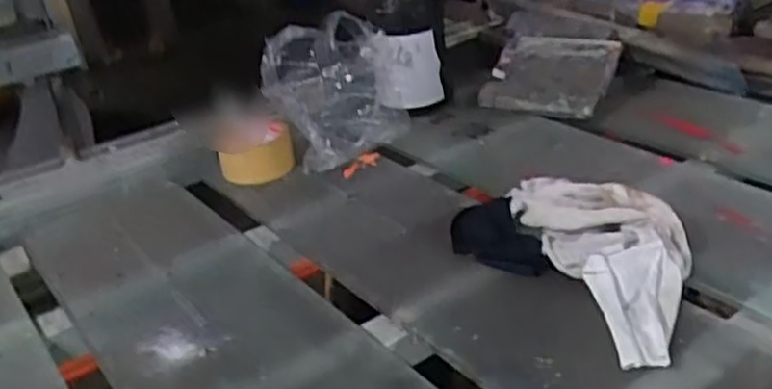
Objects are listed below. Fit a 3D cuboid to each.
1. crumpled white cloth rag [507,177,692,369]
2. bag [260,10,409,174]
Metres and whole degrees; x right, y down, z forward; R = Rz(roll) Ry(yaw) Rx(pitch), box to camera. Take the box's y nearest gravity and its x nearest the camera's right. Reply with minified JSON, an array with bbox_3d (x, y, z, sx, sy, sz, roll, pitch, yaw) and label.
[{"bbox_3d":[0.209,0.042,0.695,0.123,0.043,0.289,-12,28,-10],"label":"crumpled white cloth rag"},{"bbox_3d":[-0.065,-0.139,0.998,0.176,0.143,0.173,-17,29,-20],"label":"bag"}]

